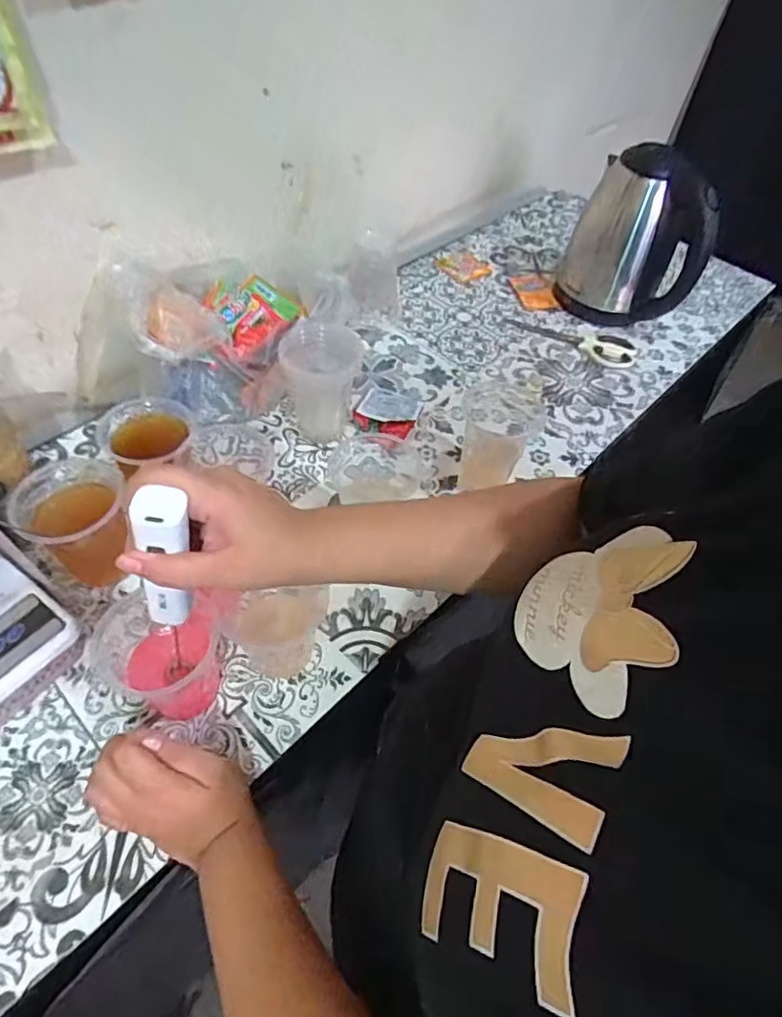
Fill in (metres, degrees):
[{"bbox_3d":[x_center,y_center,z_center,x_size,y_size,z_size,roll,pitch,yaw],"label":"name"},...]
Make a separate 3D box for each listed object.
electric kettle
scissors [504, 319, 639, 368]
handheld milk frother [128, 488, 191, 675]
[{"bbox_3d":[0.372,-0.406,0.843,0.173,0.222,0.154,11,53,3],"label":"electric kettle"},{"bbox_3d":[0.276,-0.265,0.861,0.198,0.008,0.073,23,55,12],"label":"scissors"},{"bbox_3d":[-0.153,0.063,0.385,0.031,0.224,0.039,24,55,-1],"label":"handheld milk frother"}]

